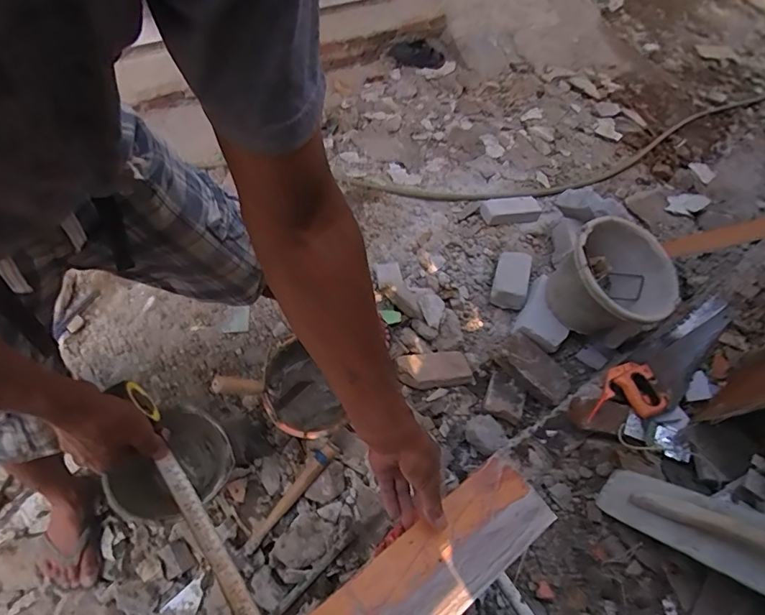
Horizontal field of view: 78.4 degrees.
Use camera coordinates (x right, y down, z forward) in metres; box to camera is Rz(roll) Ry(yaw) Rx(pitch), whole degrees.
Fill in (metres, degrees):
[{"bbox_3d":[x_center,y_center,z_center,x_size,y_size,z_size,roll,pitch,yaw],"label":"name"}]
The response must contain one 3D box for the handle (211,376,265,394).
[{"bbox_3d":[-0.319,0.176,1.042,0.032,0.144,0.037,-32,60,30],"label":"handle"}]

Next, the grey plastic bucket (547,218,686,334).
[{"bbox_3d":[0.592,-0.065,1.253,0.267,0.252,0.263,3,58,-5],"label":"grey plastic bucket"}]

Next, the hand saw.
[{"bbox_3d":[0.774,0.141,1.243,0.628,0.054,0.159,-28,68,-17],"label":"hand saw"}]

